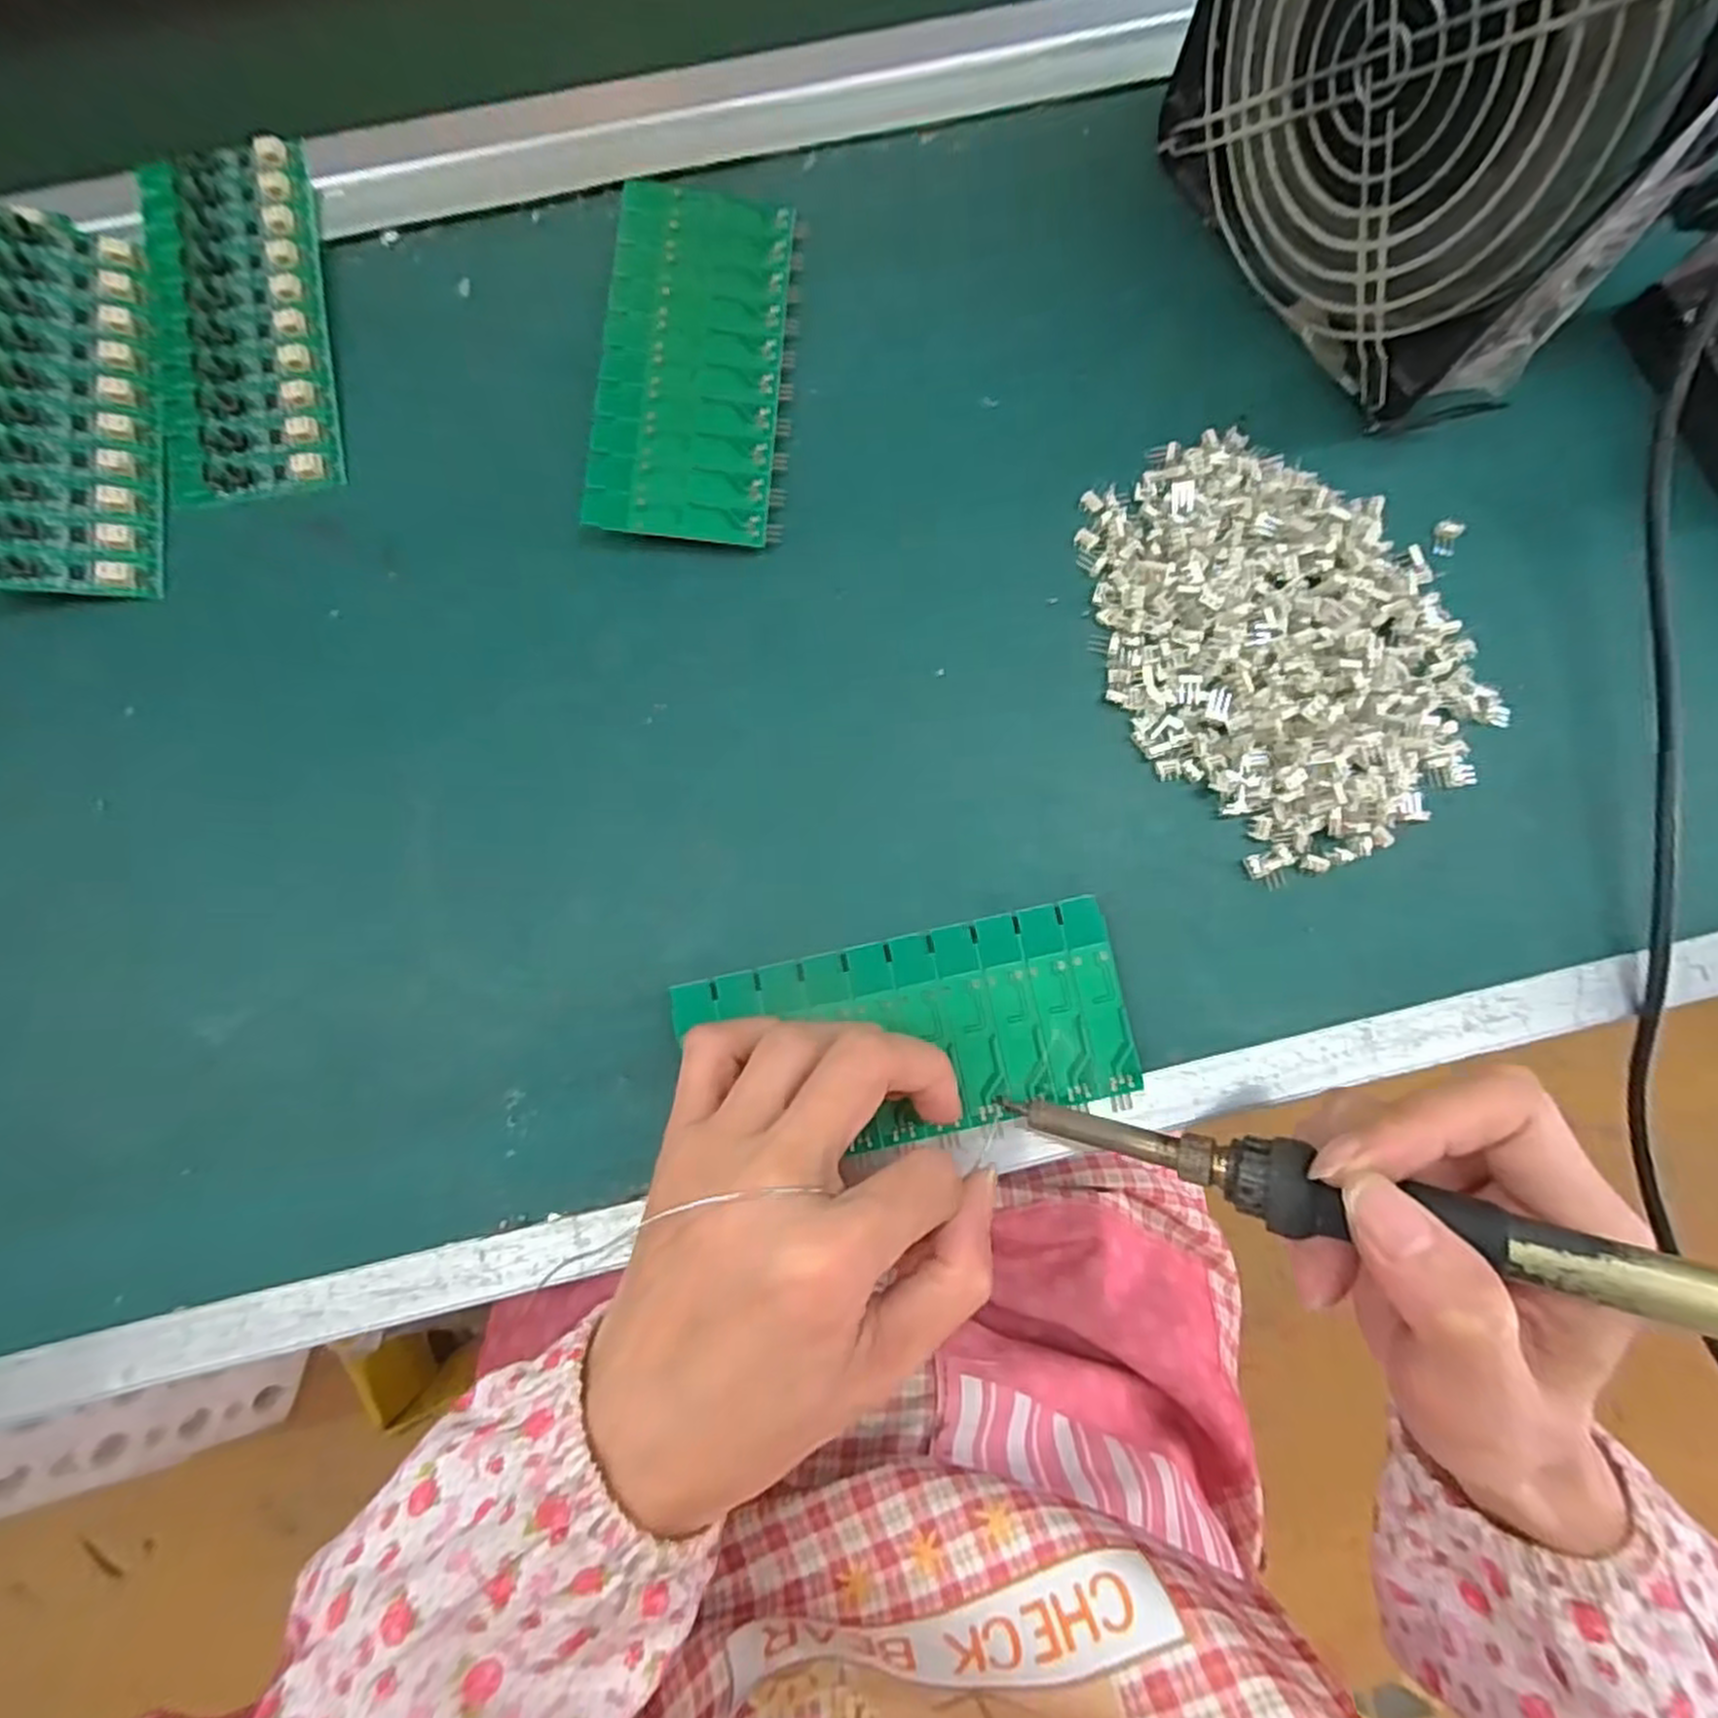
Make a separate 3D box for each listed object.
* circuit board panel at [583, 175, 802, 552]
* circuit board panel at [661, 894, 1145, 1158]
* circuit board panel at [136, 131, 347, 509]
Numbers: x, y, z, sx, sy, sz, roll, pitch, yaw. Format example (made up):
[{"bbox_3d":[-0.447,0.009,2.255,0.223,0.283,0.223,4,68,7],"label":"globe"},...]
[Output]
[{"bbox_3d":[-0.057,-0.181,0.275,0.066,0.014,0.140,4,82,0],"label":"circuit board panel"},{"bbox_3d":[0.016,0.055,0.236,0.134,0.004,0.060,-12,86,-2],"label":"circuit board panel"},{"bbox_3d":[-0.226,-0.196,0.275,0.062,0.012,0.132,-11,82,-2],"label":"circuit board panel"}]

